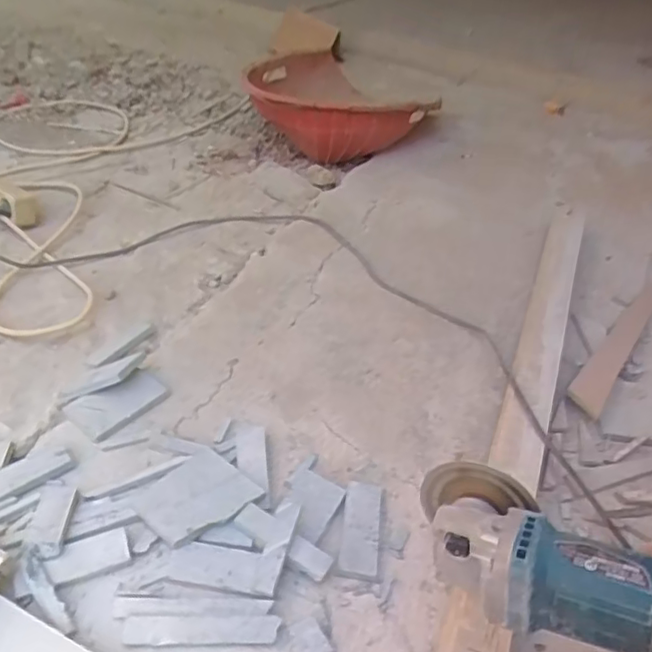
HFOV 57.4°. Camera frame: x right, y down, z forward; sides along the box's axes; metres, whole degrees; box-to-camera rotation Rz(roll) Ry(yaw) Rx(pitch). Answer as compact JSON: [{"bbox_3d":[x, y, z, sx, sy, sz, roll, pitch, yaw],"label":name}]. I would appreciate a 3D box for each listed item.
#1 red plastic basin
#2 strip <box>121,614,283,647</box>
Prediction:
[{"bbox_3d":[0.003,-0.513,1.359,0.374,0.158,0.442,-12,42,-12],"label":"red plastic basin"},{"bbox_3d":[-0.106,0.260,0.509,0.128,0.012,0.023,-2,41,-2],"label":"strip"}]

